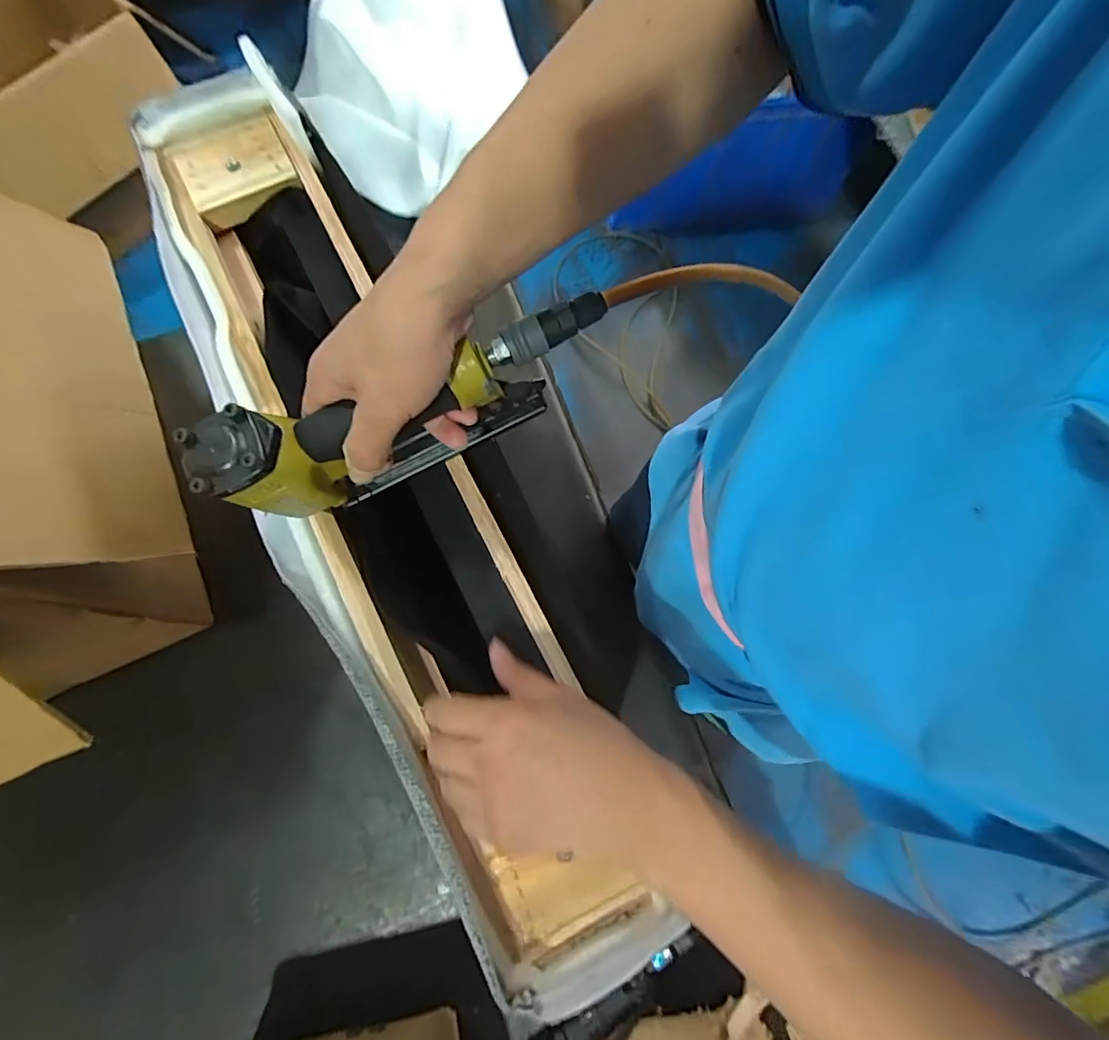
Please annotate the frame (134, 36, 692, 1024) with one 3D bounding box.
[{"bbox_3d":[-0.146,-0.036,0.406,0.153,0.080,0.723,-25,78,-7],"label":"frame"}]

